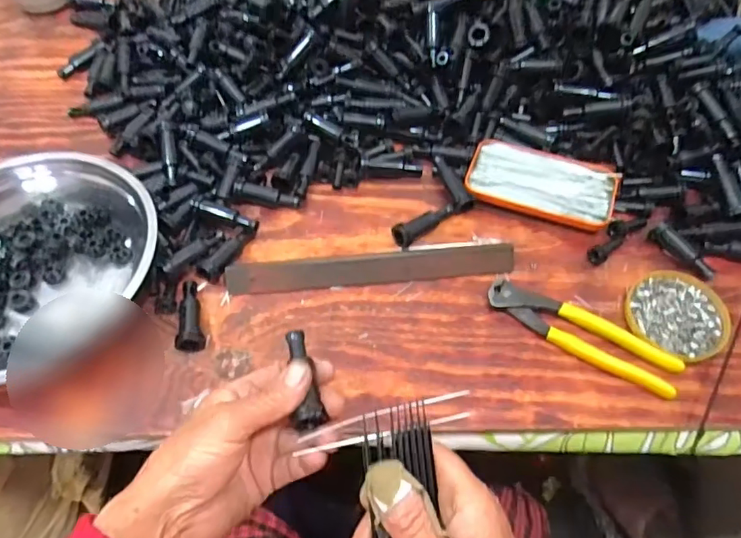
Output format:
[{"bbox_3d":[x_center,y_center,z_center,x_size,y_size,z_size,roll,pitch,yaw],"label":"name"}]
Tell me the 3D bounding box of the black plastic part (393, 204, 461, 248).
[{"bbox_3d":[0.055,-0.046,0.515,0.075,0.023,0.020,-32,63,-19],"label":"black plastic part"}]

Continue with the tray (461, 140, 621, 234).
[{"bbox_3d":[0.174,-0.088,0.532,0.144,0.015,0.076,17,59,10],"label":"tray"}]

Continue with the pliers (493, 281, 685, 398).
[{"bbox_3d":[0.181,0.054,0.450,0.163,0.015,0.039,28,62,16],"label":"pliers"}]

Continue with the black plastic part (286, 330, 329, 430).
[{"bbox_3d":[-0.044,0.072,0.346,0.019,0.016,0.071,-12,50,-7],"label":"black plastic part"}]

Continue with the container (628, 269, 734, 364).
[{"bbox_3d":[0.272,0.039,0.463,0.082,0.011,0.085,0,57,0],"label":"container"}]

